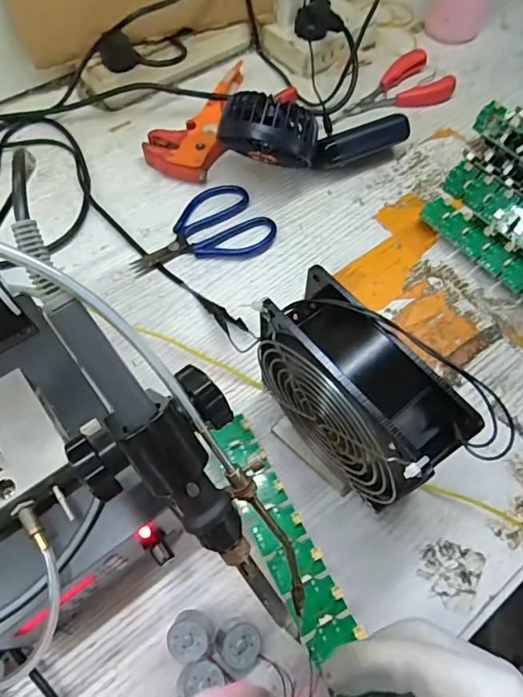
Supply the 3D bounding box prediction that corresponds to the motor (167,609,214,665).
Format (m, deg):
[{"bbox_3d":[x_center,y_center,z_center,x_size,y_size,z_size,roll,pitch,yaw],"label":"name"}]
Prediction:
[{"bbox_3d":[-0.041,0.167,0.283,0.025,0.017,0.026,-17,64,-9],"label":"motor"}]

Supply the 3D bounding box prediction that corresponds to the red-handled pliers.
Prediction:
[{"bbox_3d":[0.137,-0.282,0.527,0.136,0.016,0.071,-25,66,-13],"label":"red-handled pliers"}]

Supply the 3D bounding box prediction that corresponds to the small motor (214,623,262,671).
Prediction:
[{"bbox_3d":[-0.012,0.172,0.279,0.024,0.018,0.022,0,63,-1],"label":"small motor"}]

